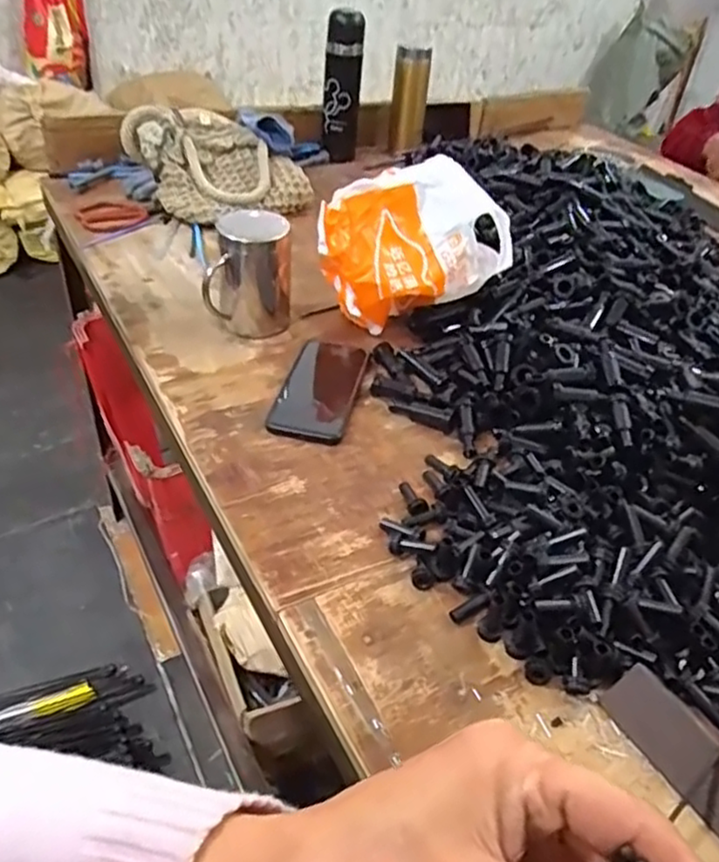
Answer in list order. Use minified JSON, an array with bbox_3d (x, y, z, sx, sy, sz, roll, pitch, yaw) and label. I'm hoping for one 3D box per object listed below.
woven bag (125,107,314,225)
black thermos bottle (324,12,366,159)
[{"bbox_3d":[-0.209,-0.412,1.032,0.214,0.121,0.211,34,47,29],"label":"woven bag"},{"bbox_3d":[-0.032,-0.584,1.197,0.063,0.243,0.064,6,40,-1],"label":"black thermos bottle"}]

